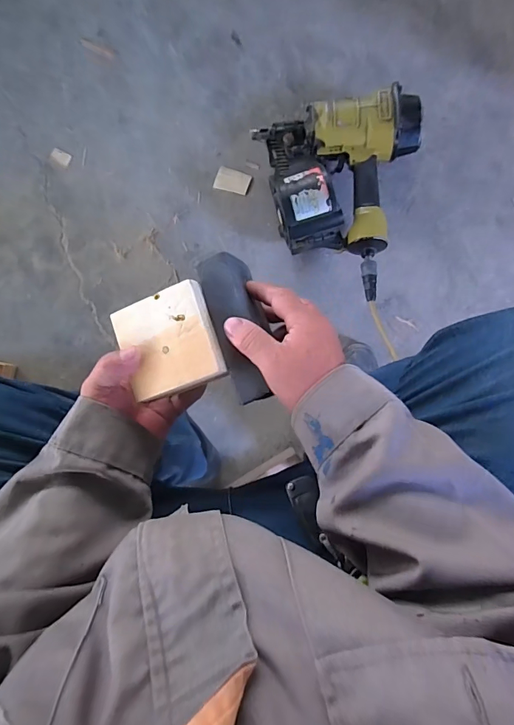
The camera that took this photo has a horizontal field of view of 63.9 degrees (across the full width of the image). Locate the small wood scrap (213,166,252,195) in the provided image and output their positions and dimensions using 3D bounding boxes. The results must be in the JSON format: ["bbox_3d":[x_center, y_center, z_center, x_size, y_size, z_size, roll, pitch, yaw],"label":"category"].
[{"bbox_3d":[-0.051,-0.383,0.870,0.074,0.004,0.048,19,87,8],"label":"small wood scrap"}]

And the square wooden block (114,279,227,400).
[{"bbox_3d":[-0.085,-0.018,0.389,0.094,0.022,0.093,-19,83,4],"label":"square wooden block"}]

